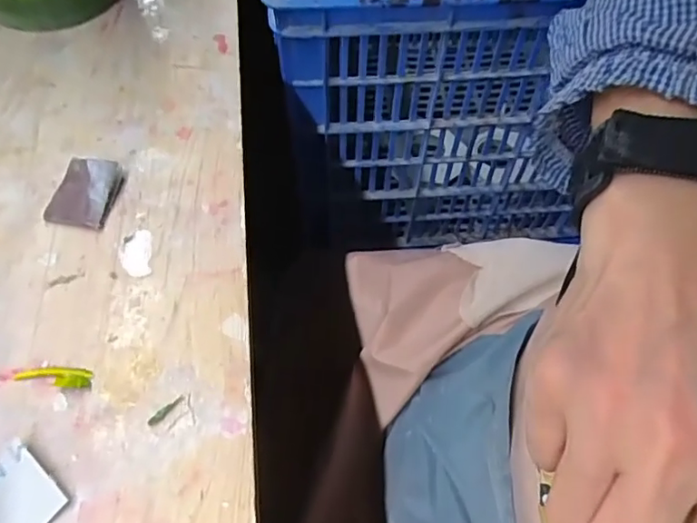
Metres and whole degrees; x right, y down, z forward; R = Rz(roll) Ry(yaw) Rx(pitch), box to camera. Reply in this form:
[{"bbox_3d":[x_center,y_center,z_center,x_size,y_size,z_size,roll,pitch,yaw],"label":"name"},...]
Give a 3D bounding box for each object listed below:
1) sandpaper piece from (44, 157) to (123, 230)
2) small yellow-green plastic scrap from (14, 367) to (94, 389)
[{"bbox_3d":[-0.172,-0.044,0.366,0.037,0.014,0.048,9,59,4],"label":"sandpaper piece"},{"bbox_3d":[-0.161,0.063,0.304,0.041,0.004,0.012,2,58,0],"label":"small yellow-green plastic scrap"}]

